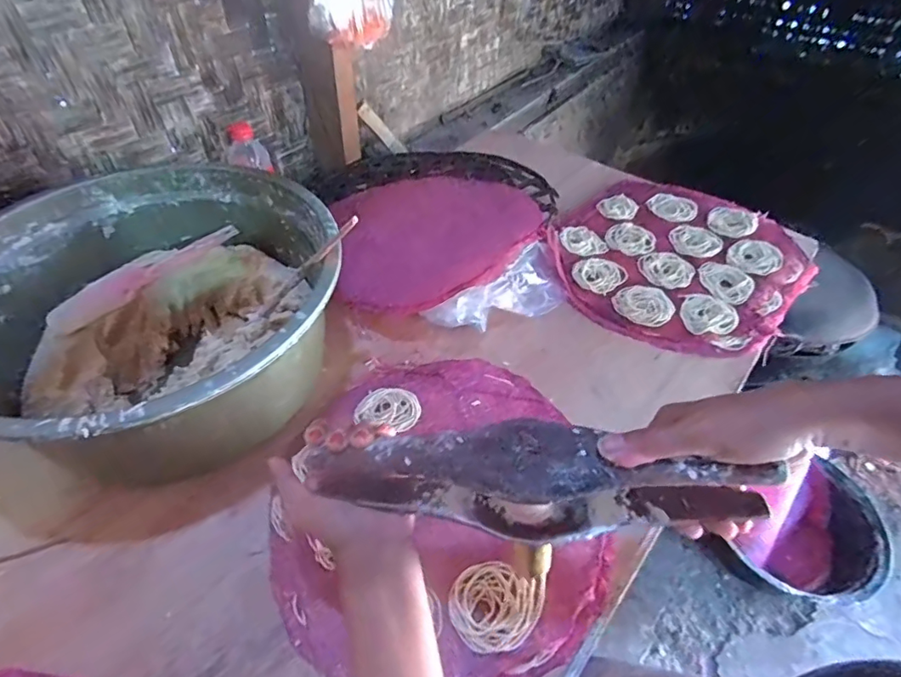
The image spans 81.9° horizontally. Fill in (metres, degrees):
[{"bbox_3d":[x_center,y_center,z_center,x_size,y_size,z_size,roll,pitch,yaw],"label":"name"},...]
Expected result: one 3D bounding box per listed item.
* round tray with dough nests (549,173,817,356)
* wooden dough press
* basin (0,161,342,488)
[{"bbox_3d":[0.333,-0.127,0.779,0.335,0.027,0.359,-1,47,1],"label":"round tray with dough nests"},{"bbox_3d":[0.053,0.100,0.367,0.299,0.073,0.060,-1,46,14],"label":"wooden dough press"},{"bbox_3d":[-0.325,-0.019,0.593,0.393,0.169,0.403,-14,48,-11],"label":"basin"}]

